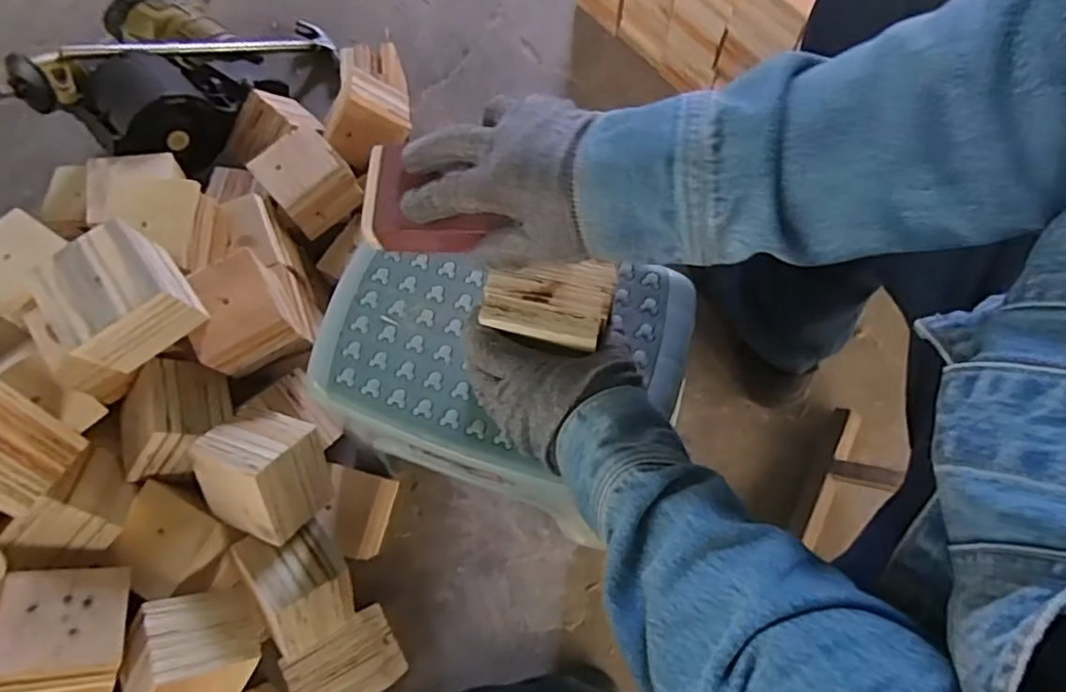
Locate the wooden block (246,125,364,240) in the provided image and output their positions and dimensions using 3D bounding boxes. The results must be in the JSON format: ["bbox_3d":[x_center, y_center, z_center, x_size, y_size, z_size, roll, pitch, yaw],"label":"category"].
[{"bbox_3d":[-0.282,-0.209,0.810,0.097,0.076,0.091,-41,75,-11],"label":"wooden block"}]

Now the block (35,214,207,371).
[{"bbox_3d":[-0.386,-0.046,0.598,0.104,0.075,0.099,-39,75,-11],"label":"block"}]

